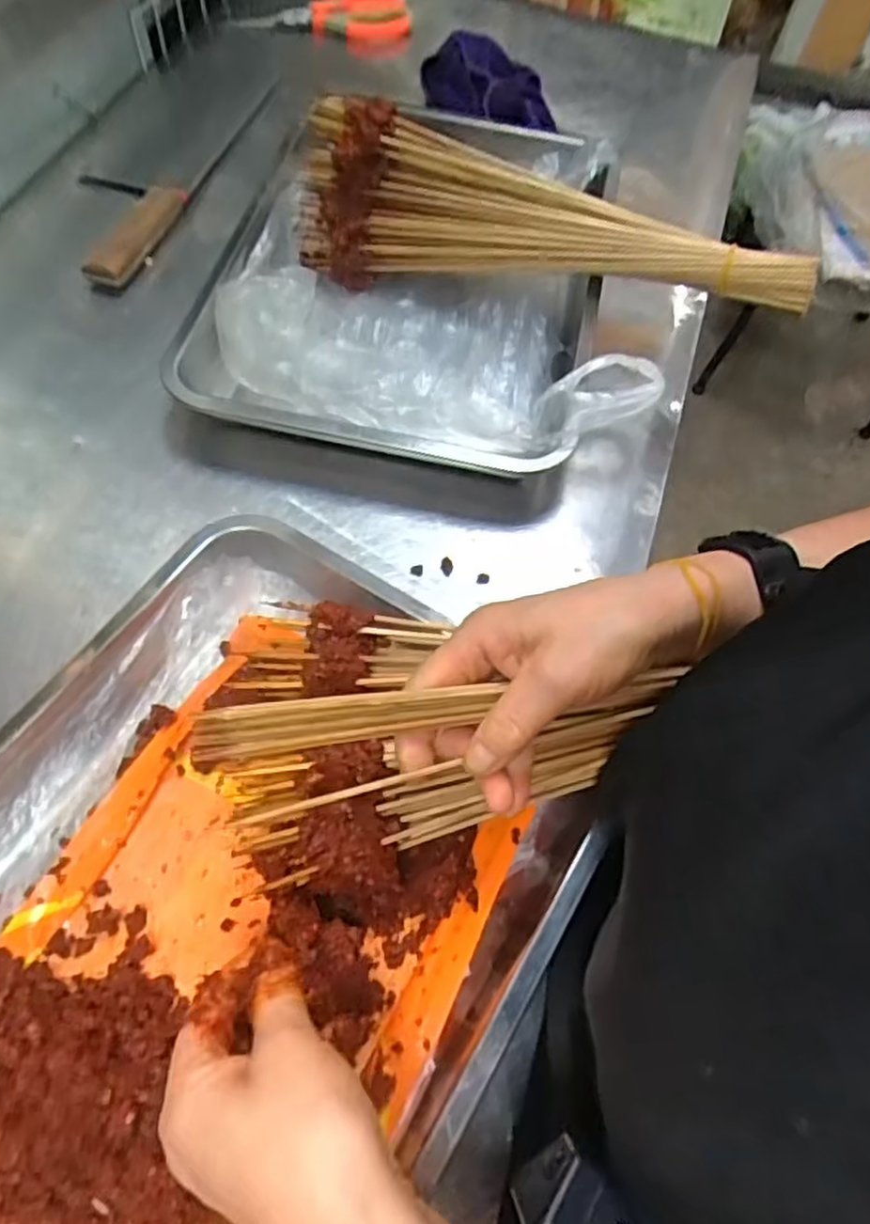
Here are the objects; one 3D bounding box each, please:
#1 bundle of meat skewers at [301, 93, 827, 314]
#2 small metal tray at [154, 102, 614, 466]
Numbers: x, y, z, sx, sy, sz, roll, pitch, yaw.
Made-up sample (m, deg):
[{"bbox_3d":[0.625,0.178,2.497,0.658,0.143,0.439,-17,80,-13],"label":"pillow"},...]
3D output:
[{"bbox_3d":[0.079,-0.291,0.553,0.387,0.100,0.071,16,62,5],"label":"bundle of meat skewers"},{"bbox_3d":[-0.015,-0.277,0.572,0.284,0.056,0.369,13,61,3],"label":"small metal tray"}]

